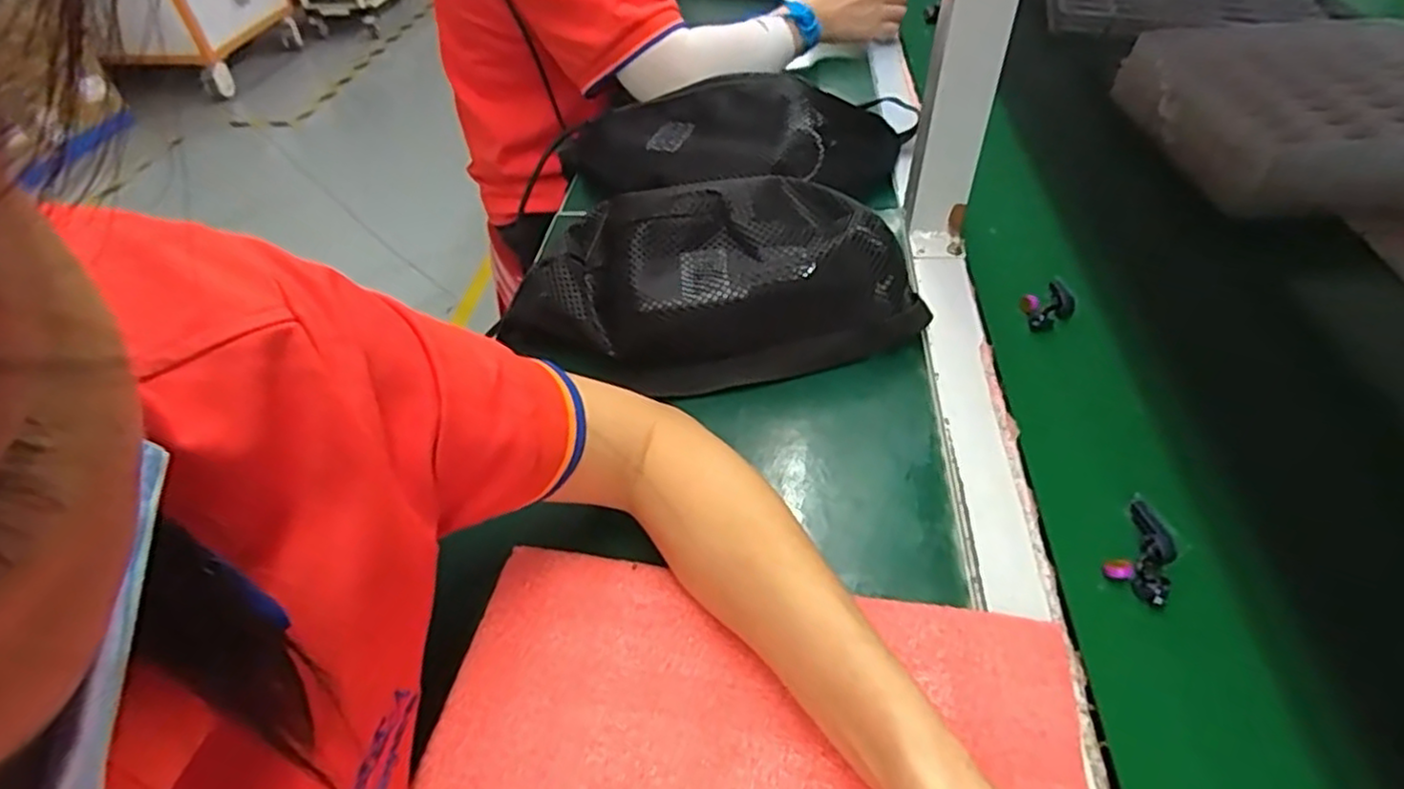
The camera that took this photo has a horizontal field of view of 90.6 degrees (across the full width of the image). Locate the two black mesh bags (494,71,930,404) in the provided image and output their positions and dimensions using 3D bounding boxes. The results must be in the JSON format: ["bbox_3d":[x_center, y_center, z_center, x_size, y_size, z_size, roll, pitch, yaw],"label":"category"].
[{"bbox_3d":[0.020,-0.142,0.519,0.282,0.080,0.307,-1,46,3],"label":"two black mesh bags"}]

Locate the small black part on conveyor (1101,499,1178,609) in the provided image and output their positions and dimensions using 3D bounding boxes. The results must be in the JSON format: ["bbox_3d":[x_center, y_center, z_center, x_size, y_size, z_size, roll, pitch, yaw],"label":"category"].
[{"bbox_3d":[0.221,0.077,0.345,0.027,0.008,0.049,29,54,27],"label":"small black part on conveyor"}]

